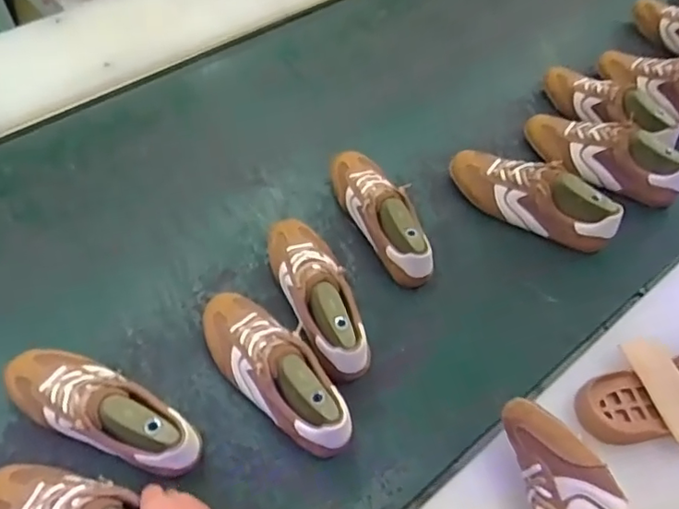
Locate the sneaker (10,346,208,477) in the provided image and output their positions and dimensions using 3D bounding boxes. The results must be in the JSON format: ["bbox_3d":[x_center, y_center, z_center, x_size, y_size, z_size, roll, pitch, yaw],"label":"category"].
[{"bbox_3d":[-0.281,0.177,0.661,0.253,0.092,0.080,24,57,14],"label":"sneaker"}]

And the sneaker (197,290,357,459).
[{"bbox_3d":[-0.086,0.136,0.702,0.087,0.097,0.261,-33,62,-23],"label":"sneaker"}]

